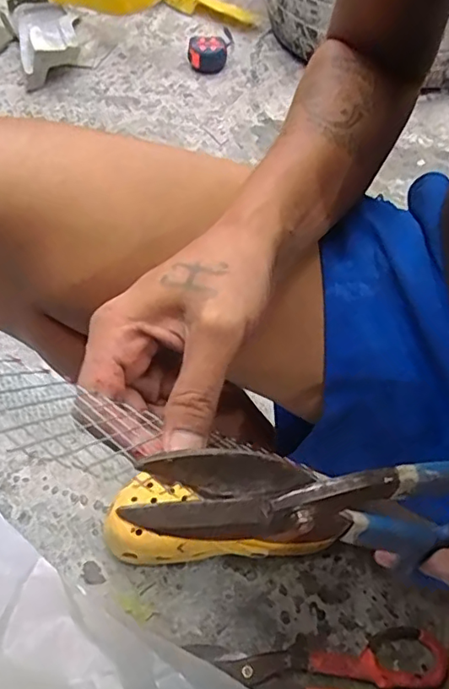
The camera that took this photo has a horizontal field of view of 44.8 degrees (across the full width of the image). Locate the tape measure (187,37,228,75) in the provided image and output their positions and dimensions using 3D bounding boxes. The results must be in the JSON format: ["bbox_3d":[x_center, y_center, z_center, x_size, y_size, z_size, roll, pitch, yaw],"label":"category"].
[{"bbox_3d":[-0.037,-0.626,1.171,0.082,0.051,0.076,-1,57,-2],"label":"tape measure"}]

